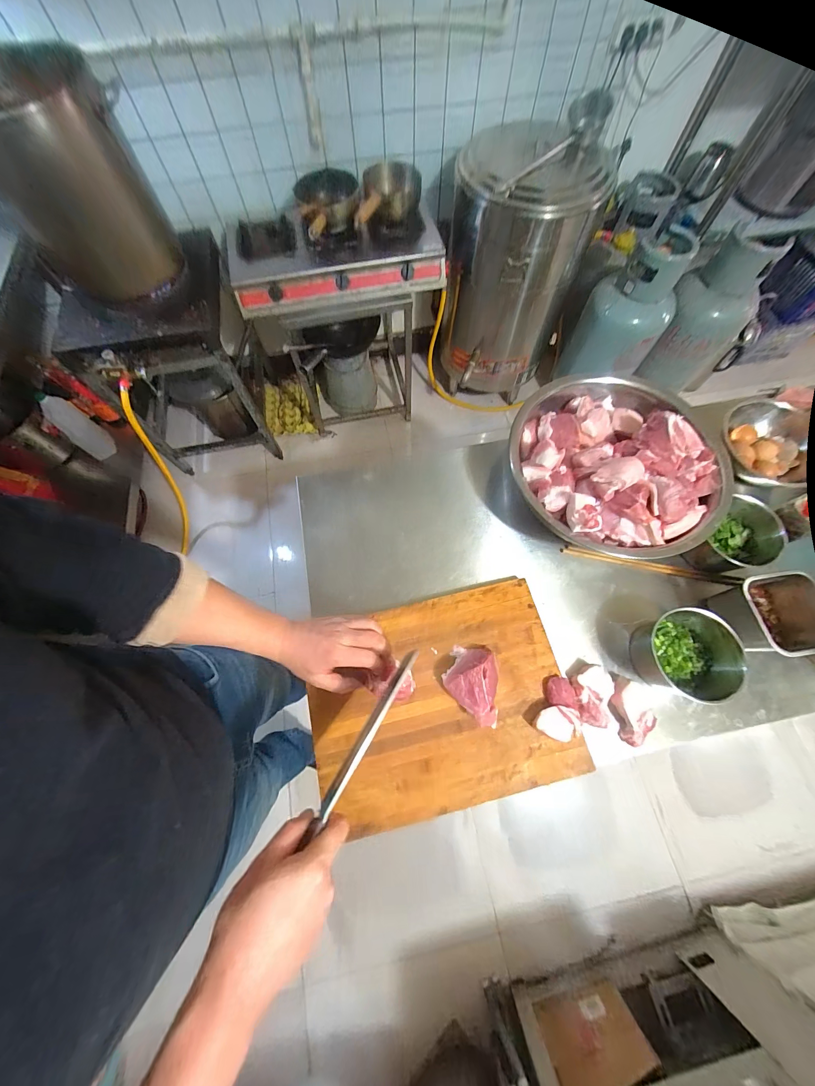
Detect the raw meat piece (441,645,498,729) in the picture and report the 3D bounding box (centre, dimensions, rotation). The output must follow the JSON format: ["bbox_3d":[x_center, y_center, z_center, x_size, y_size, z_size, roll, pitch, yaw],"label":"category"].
[{"bbox_3d":[0.095,0.213,0.518,0.076,0.050,0.105,1,70,1],"label":"raw meat piece"}]

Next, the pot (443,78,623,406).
[{"bbox_3d":[0.402,-1.022,1.367,0.506,0.766,0.518,8,70,4],"label":"pot"}]

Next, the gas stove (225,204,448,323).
[{"bbox_3d":[-0.246,-0.979,1.142,0.709,0.206,0.357,-11,70,-3],"label":"gas stove"}]

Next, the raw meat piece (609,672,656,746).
[{"bbox_3d":[0.349,0.259,0.541,0.051,0.034,0.096,-8,70,-2],"label":"raw meat piece"}]

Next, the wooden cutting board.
[{"bbox_3d":[0.047,0.243,0.540,0.391,0.020,0.297,-13,70,-4],"label":"wooden cutting board"}]

